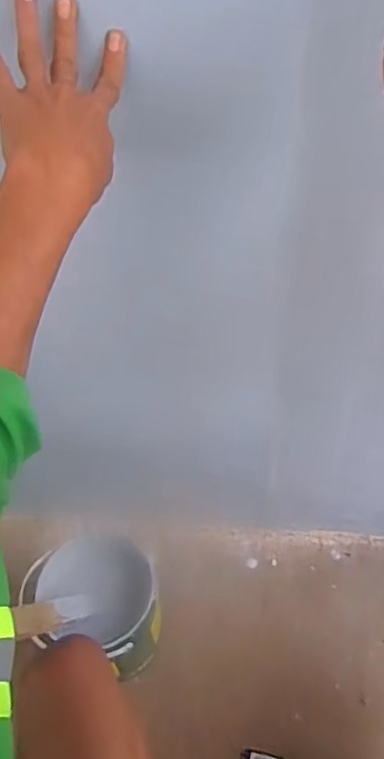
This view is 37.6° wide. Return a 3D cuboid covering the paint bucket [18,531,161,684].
[{"bbox_3d":[-0.142,0.339,0.857,0.166,0.186,0.162,-2,49,2],"label":"paint bucket"}]

